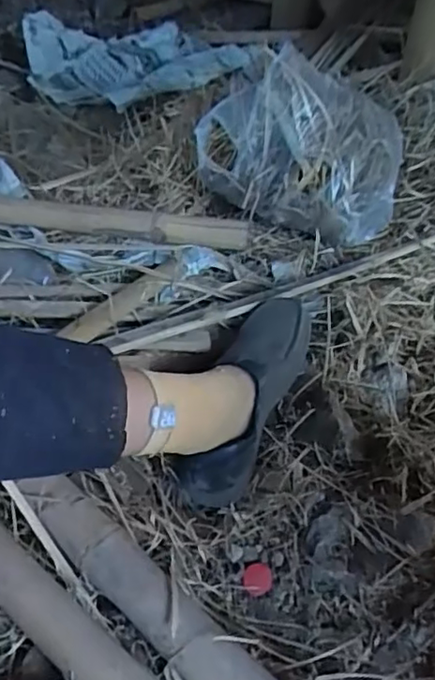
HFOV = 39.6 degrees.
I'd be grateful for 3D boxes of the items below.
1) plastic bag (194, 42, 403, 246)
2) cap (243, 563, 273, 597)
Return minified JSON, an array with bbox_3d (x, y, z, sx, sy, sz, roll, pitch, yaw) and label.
[{"bbox_3d":[0.135,-0.294,0.887,0.288,0.187,0.184,26,48,19],"label":"plastic bag"},{"bbox_3d":[0.041,0.247,0.623,0.031,0.004,0.032,13,54,-18],"label":"cap"}]

